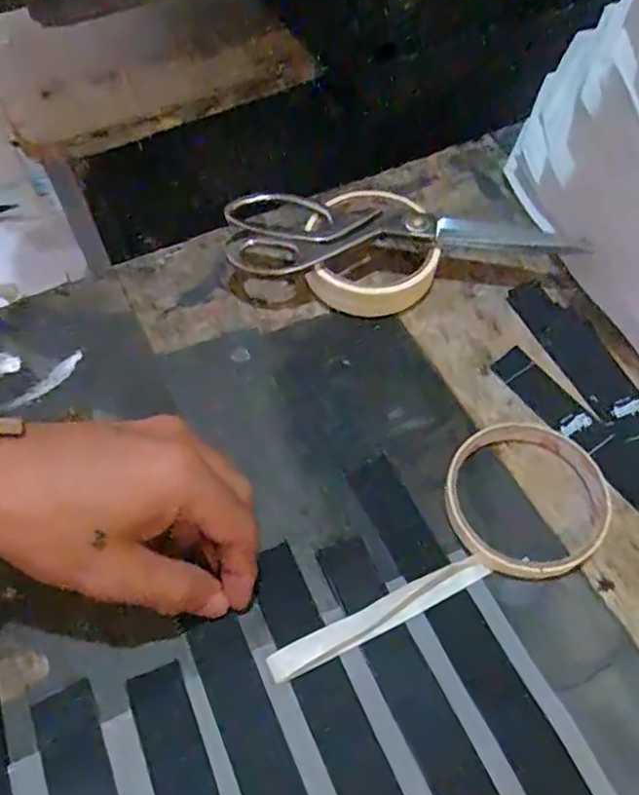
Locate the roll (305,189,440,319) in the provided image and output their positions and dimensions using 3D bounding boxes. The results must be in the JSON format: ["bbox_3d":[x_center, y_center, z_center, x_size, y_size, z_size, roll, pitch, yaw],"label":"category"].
[{"bbox_3d":[0.035,-0.096,0.425,0.085,0.030,0.088,0,56,0],"label":"roll"}]

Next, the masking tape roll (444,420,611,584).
[{"bbox_3d":[0.110,0.053,0.343,0.083,0.011,0.085,0,56,0],"label":"masking tape roll"}]

